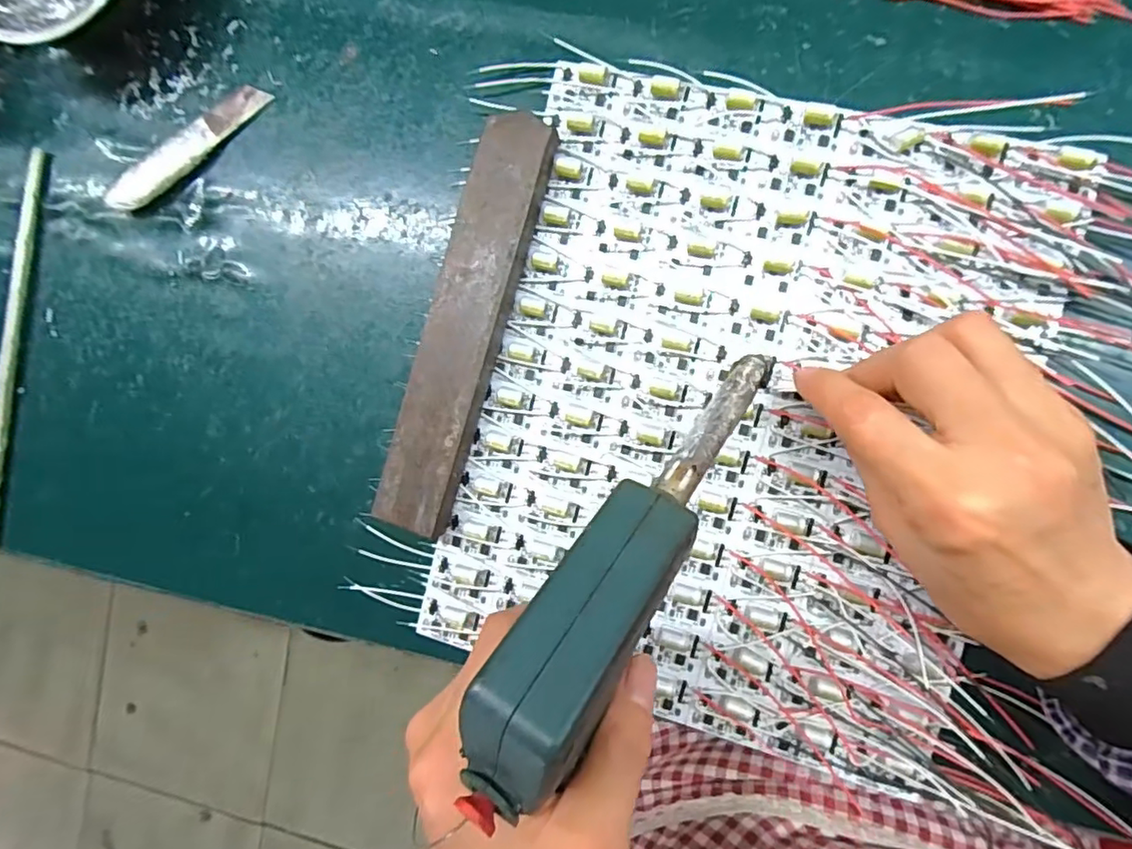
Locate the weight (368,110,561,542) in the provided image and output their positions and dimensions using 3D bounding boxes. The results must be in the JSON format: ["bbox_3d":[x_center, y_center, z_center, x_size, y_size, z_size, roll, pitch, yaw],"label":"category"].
[{"bbox_3d":[-0.049,-0.046,0.276,0.036,0.018,0.197,17,93,8],"label":"weight"}]

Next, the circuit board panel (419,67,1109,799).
[{"bbox_3d":[0.078,-0.004,0.263,0.232,0.009,0.286,15,93,8],"label":"circuit board panel"}]

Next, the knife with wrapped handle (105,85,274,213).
[{"bbox_3d":[-0.200,-0.146,0.300,0.098,0.010,0.019,-38,85,7],"label":"knife with wrapped handle"}]

